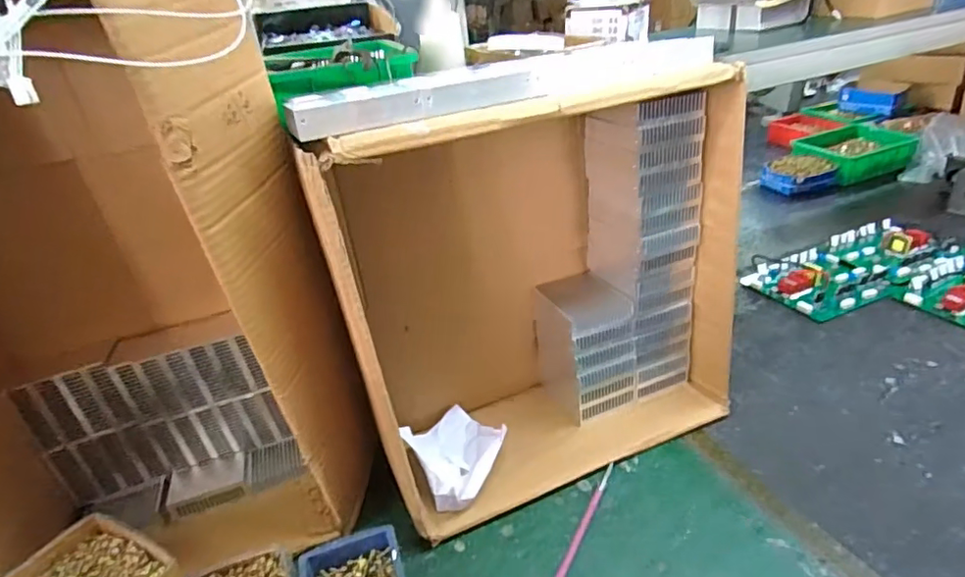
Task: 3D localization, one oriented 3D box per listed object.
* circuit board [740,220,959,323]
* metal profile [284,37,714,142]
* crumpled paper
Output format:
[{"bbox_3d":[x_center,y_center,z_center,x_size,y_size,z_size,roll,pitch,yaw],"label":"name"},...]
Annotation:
[{"bbox_3d":[0.650,-0.040,0.995,0.367,0.036,0.180,-14,31,-13],"label":"circuit board"},{"bbox_3d":[0.040,-0.187,0.509,0.416,0.029,0.039,-17,32,-18],"label":"metal profile"},{"bbox_3d":[-0.034,0.190,0.669,0.106,0.061,0.136,-22,34,-25],"label":"crumpled paper"}]

